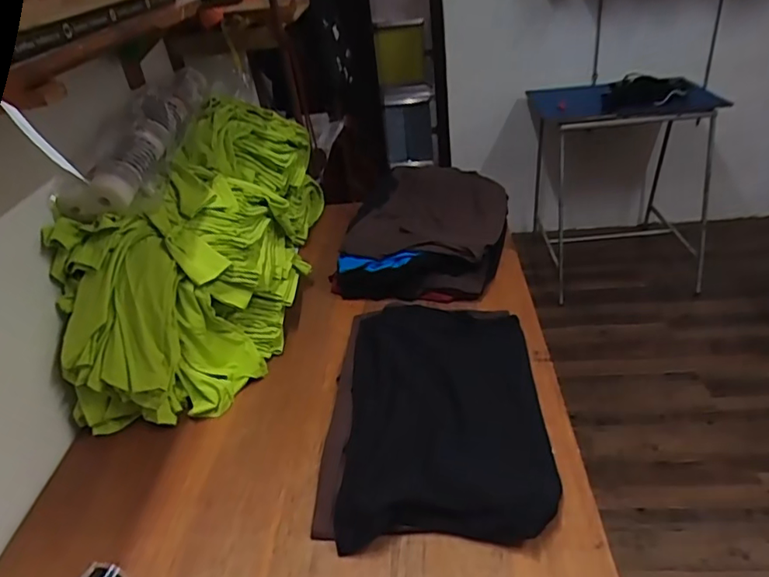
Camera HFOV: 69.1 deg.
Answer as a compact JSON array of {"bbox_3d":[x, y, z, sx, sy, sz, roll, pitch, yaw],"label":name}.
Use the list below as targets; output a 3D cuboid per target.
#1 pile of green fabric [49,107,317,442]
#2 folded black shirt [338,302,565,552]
[{"bbox_3d":[-0.381,-0.086,1.204,0.338,0.387,0.718,-1,33,9],"label":"pile of green fabric"},{"bbox_3d":[0.105,0.203,0.992,0.331,0.029,0.524,0,39,2],"label":"folded black shirt"}]

